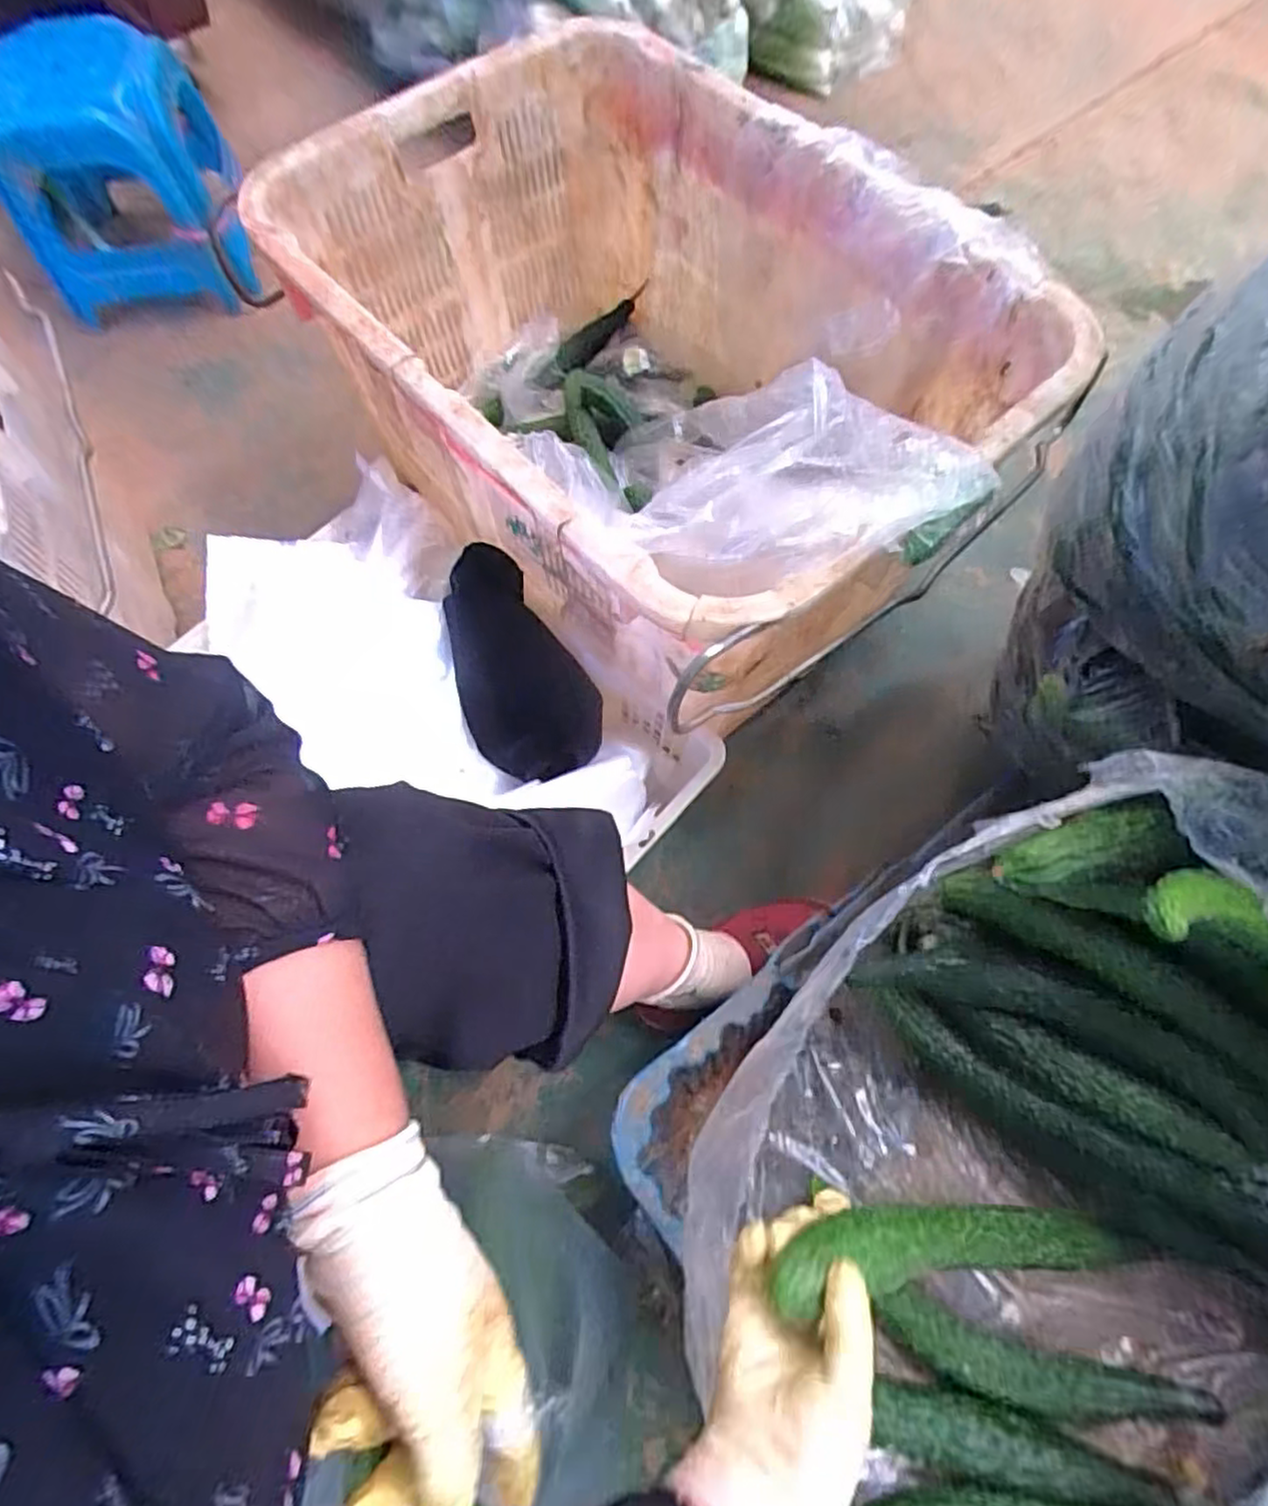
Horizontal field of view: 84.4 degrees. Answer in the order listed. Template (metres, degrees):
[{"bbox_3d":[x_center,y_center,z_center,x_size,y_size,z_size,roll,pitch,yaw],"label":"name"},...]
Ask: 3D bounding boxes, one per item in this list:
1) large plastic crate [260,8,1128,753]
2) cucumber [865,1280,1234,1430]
[{"bbox_3d":[0.020,-0.369,0.695,0.647,0.320,0.486,41,74,14],"label":"large plastic crate"},{"bbox_3d":[0.271,0.420,0.473,0.215,0.032,0.048,16,70,6],"label":"cucumber"}]

